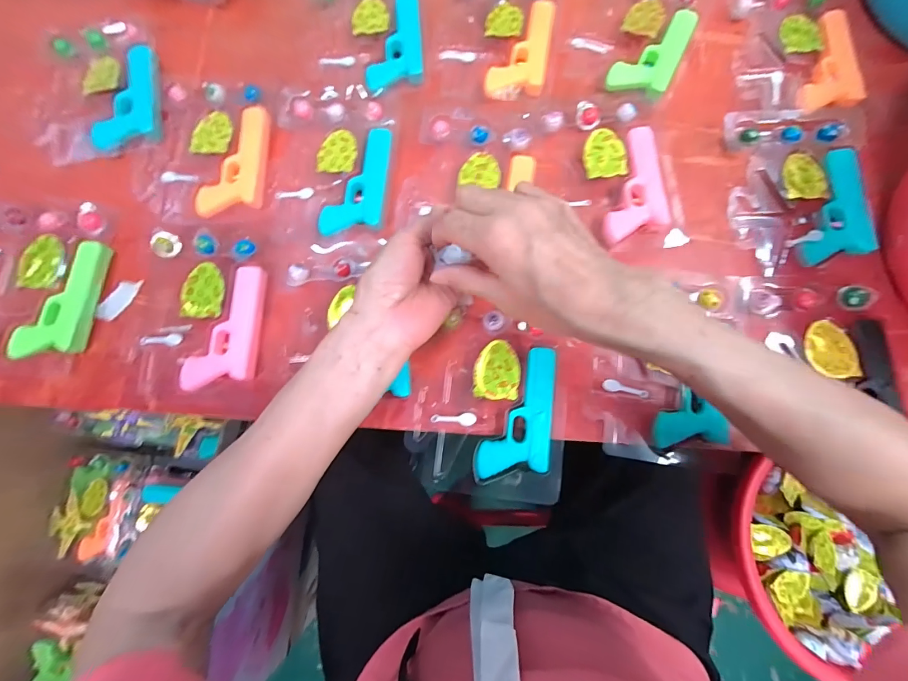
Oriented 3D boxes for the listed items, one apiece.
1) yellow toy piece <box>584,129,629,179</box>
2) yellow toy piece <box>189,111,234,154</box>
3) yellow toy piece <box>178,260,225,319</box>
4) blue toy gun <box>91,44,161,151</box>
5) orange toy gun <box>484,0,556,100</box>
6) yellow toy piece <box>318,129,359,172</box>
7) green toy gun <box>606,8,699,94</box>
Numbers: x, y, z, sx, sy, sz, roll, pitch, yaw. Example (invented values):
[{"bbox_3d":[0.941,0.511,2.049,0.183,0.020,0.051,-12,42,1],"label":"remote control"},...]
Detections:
[{"bbox_3d":[0.150,-0.187,0.383,0.041,0.011,0.046,-5,78,1],"label":"yellow toy piece"},{"bbox_3d":[-0.247,-0.213,0.395,0.033,0.011,0.049,12,79,4],"label":"yellow toy piece"},{"bbox_3d":[-0.237,-0.048,0.362,0.039,0.007,0.054,3,78,2],"label":"yellow toy piece"},{"bbox_3d":[-0.338,-0.258,0.404,0.052,0.018,0.120,3,78,2],"label":"blue toy gun"},{"bbox_3d":[0.074,-0.314,0.410,0.059,0.009,0.120,14,79,4],"label":"orange toy gun"},{"bbox_3d":[-0.118,-0.193,0.388,0.037,0.005,0.052,3,78,2],"label":"yellow toy piece"},{"bbox_3d":[0.215,-0.310,0.409,0.058,0.011,0.118,30,81,7],"label":"green toy gun"}]

